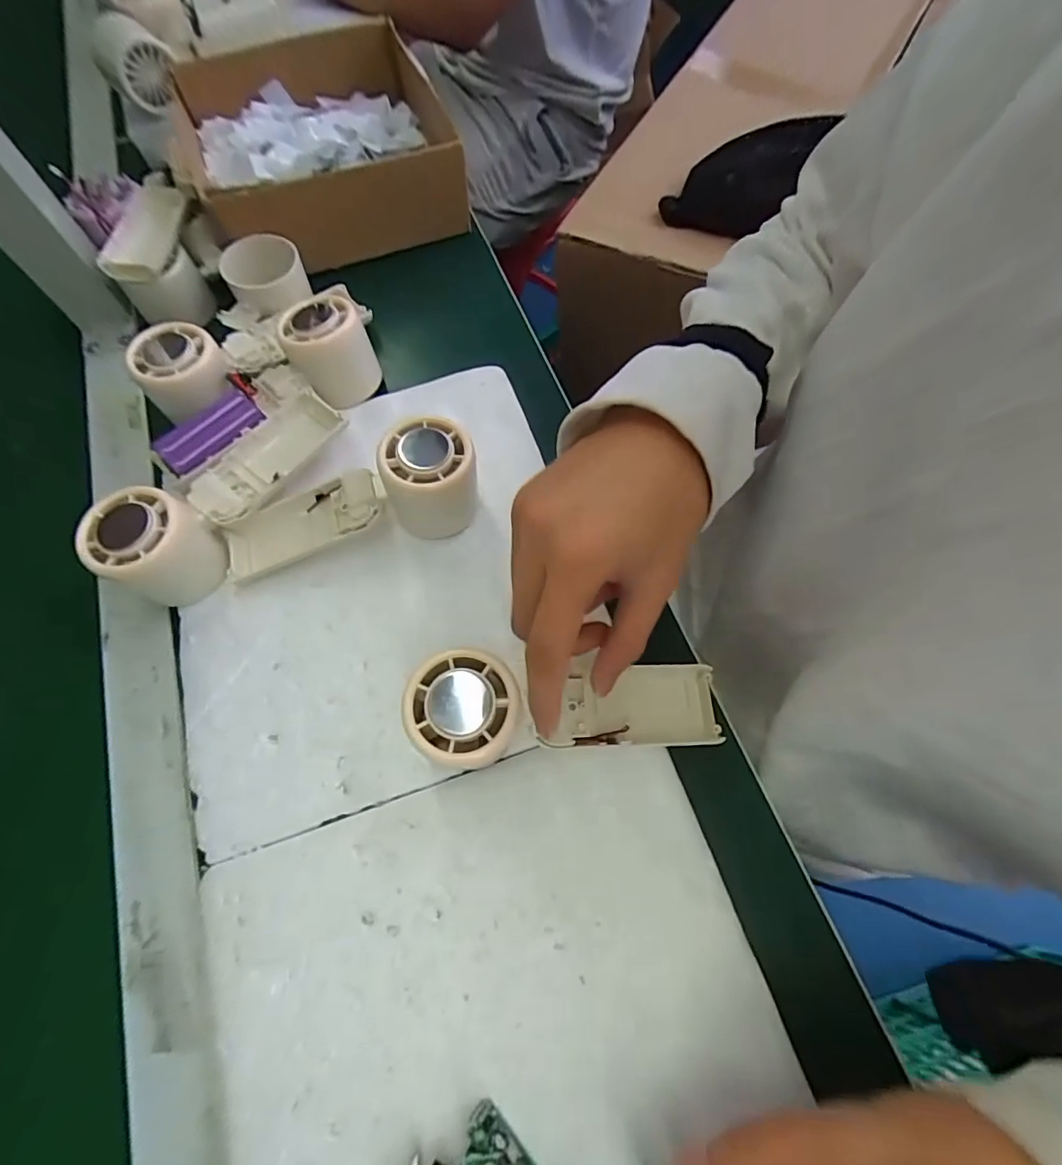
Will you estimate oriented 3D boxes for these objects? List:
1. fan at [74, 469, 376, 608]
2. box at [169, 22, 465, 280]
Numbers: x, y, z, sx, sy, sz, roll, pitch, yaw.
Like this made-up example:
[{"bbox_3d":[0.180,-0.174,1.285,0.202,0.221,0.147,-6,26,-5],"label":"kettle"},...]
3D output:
[{"bbox_3d":[-0.166,-0.029,0.319,0.154,0.055,0.056,-12,67,-4],"label":"fan"},{"bbox_3d":[-0.178,-0.378,0.466,0.211,0.071,0.212,-21,68,-8],"label":"box"}]

